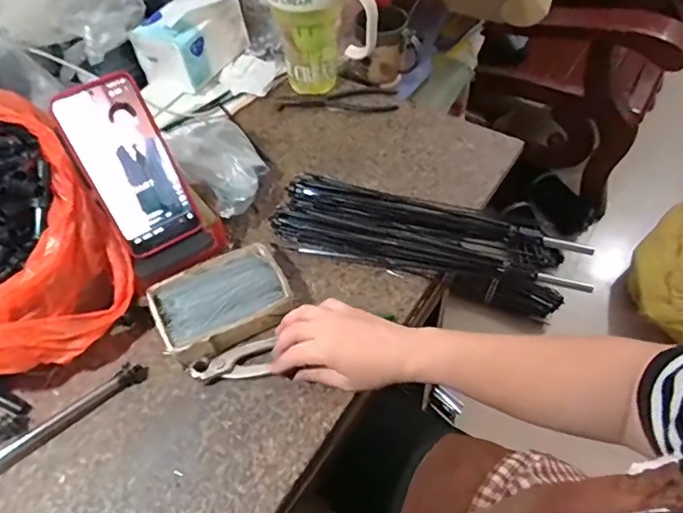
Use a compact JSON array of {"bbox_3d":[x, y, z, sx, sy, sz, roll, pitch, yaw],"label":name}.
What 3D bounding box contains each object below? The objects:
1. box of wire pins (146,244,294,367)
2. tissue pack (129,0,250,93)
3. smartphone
[{"bbox_3d":[-0.121,0.048,0.535,0.129,0.036,0.093,-25,56,-15],"label":"box of wire pins"},{"bbox_3d":[-0.213,-0.318,0.754,0.089,0.091,0.150,24,58,19],"label":"tissue pack"},{"bbox_3d":[-0.198,-0.082,0.497,0.077,0.164,0.011,-29,27,-17],"label":"smartphone"}]

